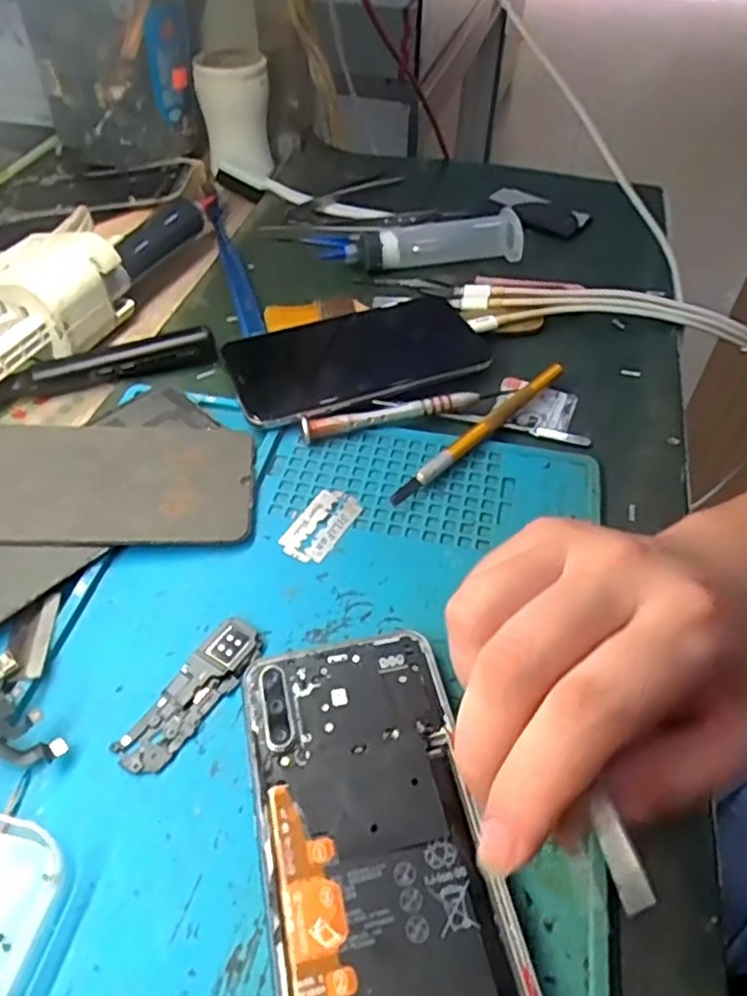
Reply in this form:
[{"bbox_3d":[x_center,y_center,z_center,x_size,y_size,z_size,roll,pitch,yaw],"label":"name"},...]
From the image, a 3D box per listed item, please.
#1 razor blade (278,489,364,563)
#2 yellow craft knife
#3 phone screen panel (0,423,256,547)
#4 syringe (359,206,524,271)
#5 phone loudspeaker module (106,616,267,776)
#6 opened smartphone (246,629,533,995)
[{"bbox_3d":[-0.024,0.011,0.305,0.023,0.004,0.042,24,52,18],"label":"razor blade"},{"bbox_3d":[0.054,-0.035,0.341,0.010,0.014,0.128,37,57,27],"label":"yellow craft knife"},{"bbox_3d":[-0.131,-0.008,0.305,0.148,0.004,0.070,1,50,-7],"label":"phone screen panel"},{"bbox_3d":[0.043,-0.172,0.457,0.108,0.026,0.031,-6,49,-7],"label":"syringe"},{"bbox_3d":[-0.067,0.071,0.250,0.021,0.005,0.063,26,52,20],"label":"phone loudspeaker module"},{"bbox_3d":[0.002,0.113,0.210,0.069,0.006,0.153,-10,50,-10],"label":"opened smartphone"}]

